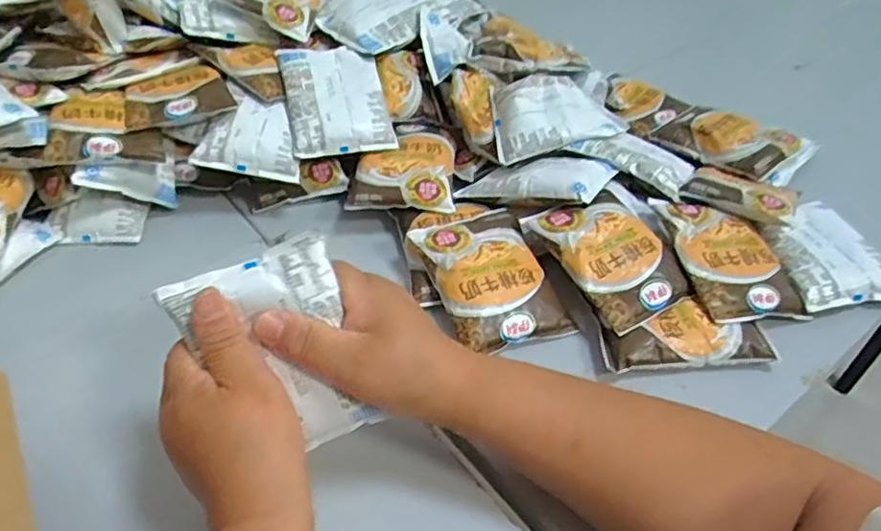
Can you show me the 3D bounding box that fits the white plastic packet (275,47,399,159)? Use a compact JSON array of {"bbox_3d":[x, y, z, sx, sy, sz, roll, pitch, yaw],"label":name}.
[{"bbox_3d":[-0.102,-0.163,0.606,0.095,0.015,0.122,-11,67,-10],"label":"white plastic packet"}]

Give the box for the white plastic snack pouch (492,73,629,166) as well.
[{"bbox_3d":[0.107,-0.145,0.599,0.123,0.032,0.083,-14,71,-10],"label":"white plastic snack pouch"}]

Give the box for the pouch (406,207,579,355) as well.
[{"bbox_3d":[0.041,0.010,0.509,0.089,0.035,0.120,-18,47,-17],"label":"pouch"}]

